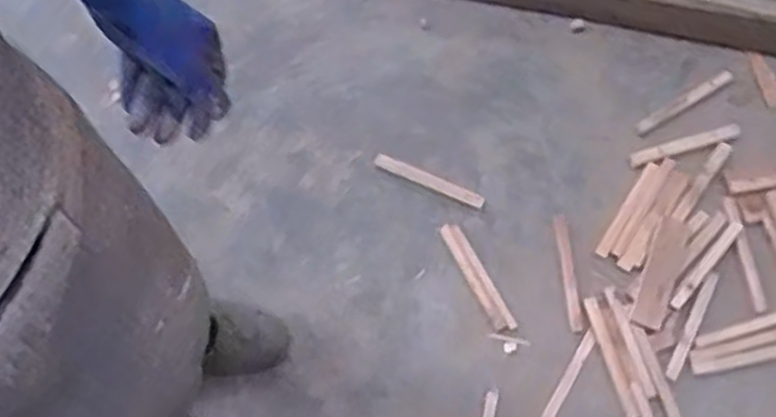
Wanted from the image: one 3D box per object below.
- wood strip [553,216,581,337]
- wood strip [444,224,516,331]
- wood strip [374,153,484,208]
[{"bbox_3d":[0.284,0.102,1.255,0.023,0.014,0.182,-6,75,0],"label":"wood strip"},{"bbox_3d":[0.141,0.107,1.252,0.032,0.010,0.185,-28,77,-6],"label":"wood strip"},{"bbox_3d":[0.066,-0.046,1.304,0.187,0.014,0.022,24,77,7],"label":"wood strip"}]

